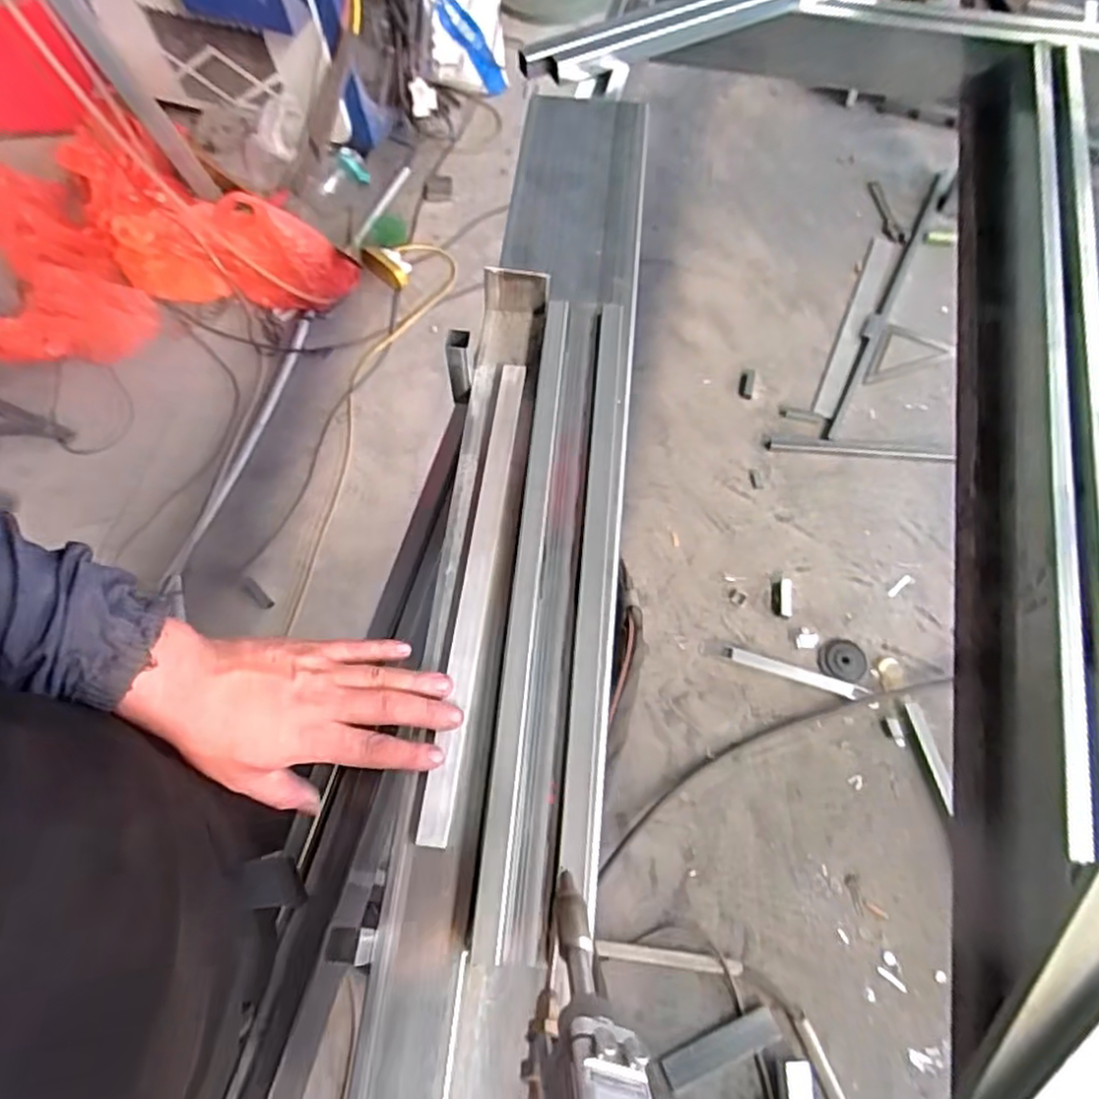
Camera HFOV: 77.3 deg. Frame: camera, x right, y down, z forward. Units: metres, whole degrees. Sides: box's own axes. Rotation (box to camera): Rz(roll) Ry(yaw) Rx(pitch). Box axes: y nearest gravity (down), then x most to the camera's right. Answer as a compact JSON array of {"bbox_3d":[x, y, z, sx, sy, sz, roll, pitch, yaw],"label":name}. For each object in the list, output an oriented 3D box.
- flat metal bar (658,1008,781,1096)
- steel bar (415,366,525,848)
[{"bbox_3d":[0.288,0.839,1.148,0.200,0.006,0.055,-26,68,-1],"label":"flat metal bar"},{"bbox_3d":[-0.057,0.018,0.549,0.024,0.009,0.397,5,65,5],"label":"steel bar"}]

